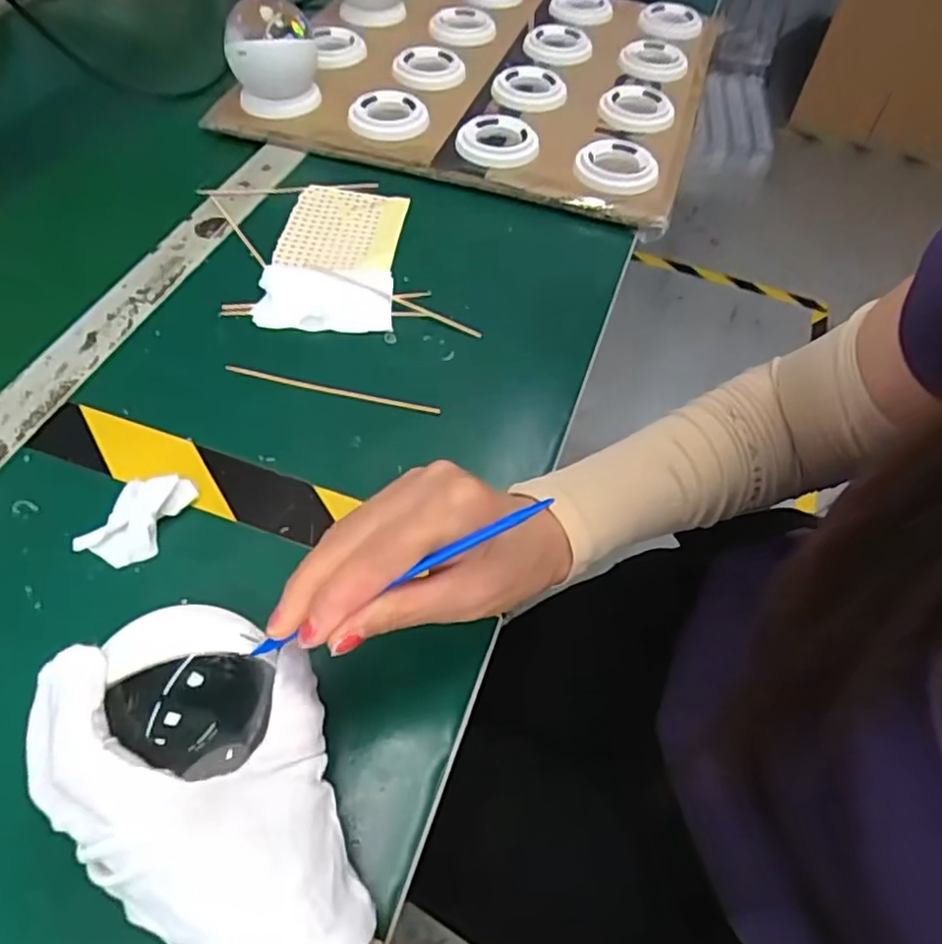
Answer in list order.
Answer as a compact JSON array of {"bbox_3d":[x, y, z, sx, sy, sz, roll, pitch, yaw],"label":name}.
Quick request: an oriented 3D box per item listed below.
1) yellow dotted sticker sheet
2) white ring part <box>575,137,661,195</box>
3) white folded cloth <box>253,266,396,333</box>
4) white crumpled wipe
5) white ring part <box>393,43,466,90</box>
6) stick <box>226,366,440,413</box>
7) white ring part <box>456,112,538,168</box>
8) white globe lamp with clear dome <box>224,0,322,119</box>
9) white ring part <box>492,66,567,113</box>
[{"bbox_3d":[-0.102,-0.196,0.531,0.092,0.011,0.116,6,55,-1],"label":"yellow dotted sticker sheet"},{"bbox_3d":[0.128,-0.266,0.577,0.066,0.012,0.069,2,55,-3],"label":"white ring part"},{"bbox_3d":[-0.104,-0.127,0.477,0.094,0.008,0.064,1,55,-4],"label":"white folded cloth"},{"bbox_3d":[-0.180,0.022,0.359,0.039,0.019,0.055,24,57,12],"label":"white crumpled wipe"},{"bbox_3d":[-0.041,-0.418,0.683,0.071,0.019,0.071,2,55,-3],"label":"white ring part"},{"bbox_3d":[-0.090,-0.054,0.429,0.141,0.005,0.007,12,55,3],"label":"stick"},{"bbox_3d":[0.023,-0.295,0.594,0.076,0.019,0.076,2,55,-3],"label":"white ring part"},{"bbox_3d":[-0.180,-0.378,0.604,0.076,0.085,0.078,-7,56,-10],"label":"white globe lamp with clear dome"},{"bbox_3d":[0.059,-0.383,0.663,0.073,0.014,0.073,2,55,-3],"label":"white ring part"}]

